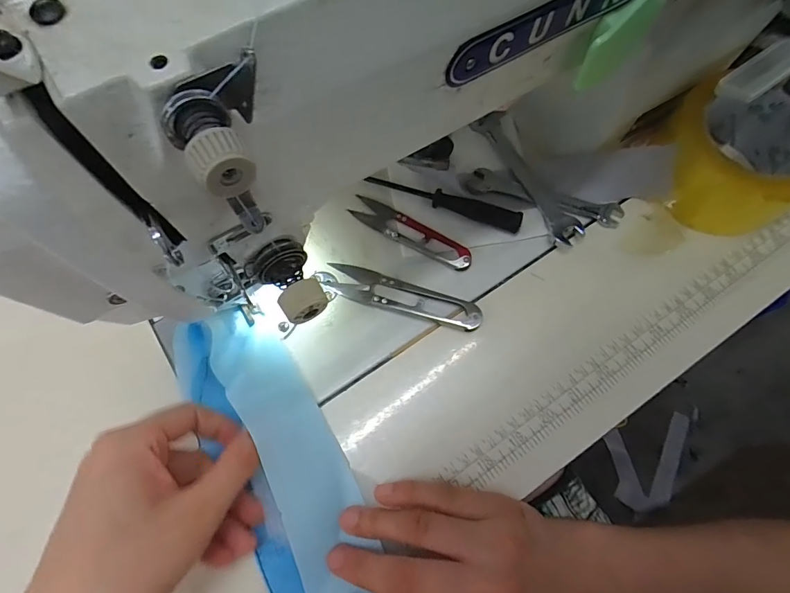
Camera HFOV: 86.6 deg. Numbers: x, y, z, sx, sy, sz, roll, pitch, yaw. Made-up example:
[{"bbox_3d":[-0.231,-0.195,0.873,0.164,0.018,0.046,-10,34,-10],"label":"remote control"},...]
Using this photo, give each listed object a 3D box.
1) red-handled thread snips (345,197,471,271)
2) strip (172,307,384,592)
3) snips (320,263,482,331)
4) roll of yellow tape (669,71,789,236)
[{"bbox_3d":[0.012,-0.049,0.322,0.101,0.009,0.020,30,73,10],"label":"red-handled thread snips"},{"bbox_3d":[-0.062,0.118,0.243,0.073,0.044,0.245,-26,68,-9],"label":"strip"},{"bbox_3d":[0.005,0.001,0.304,0.115,0.013,0.024,19,72,7],"label":"snips"},{"bbox_3d":[0.264,-0.107,0.317,0.119,0.062,0.106,-32,73,-10],"label":"roll of yellow tape"}]

